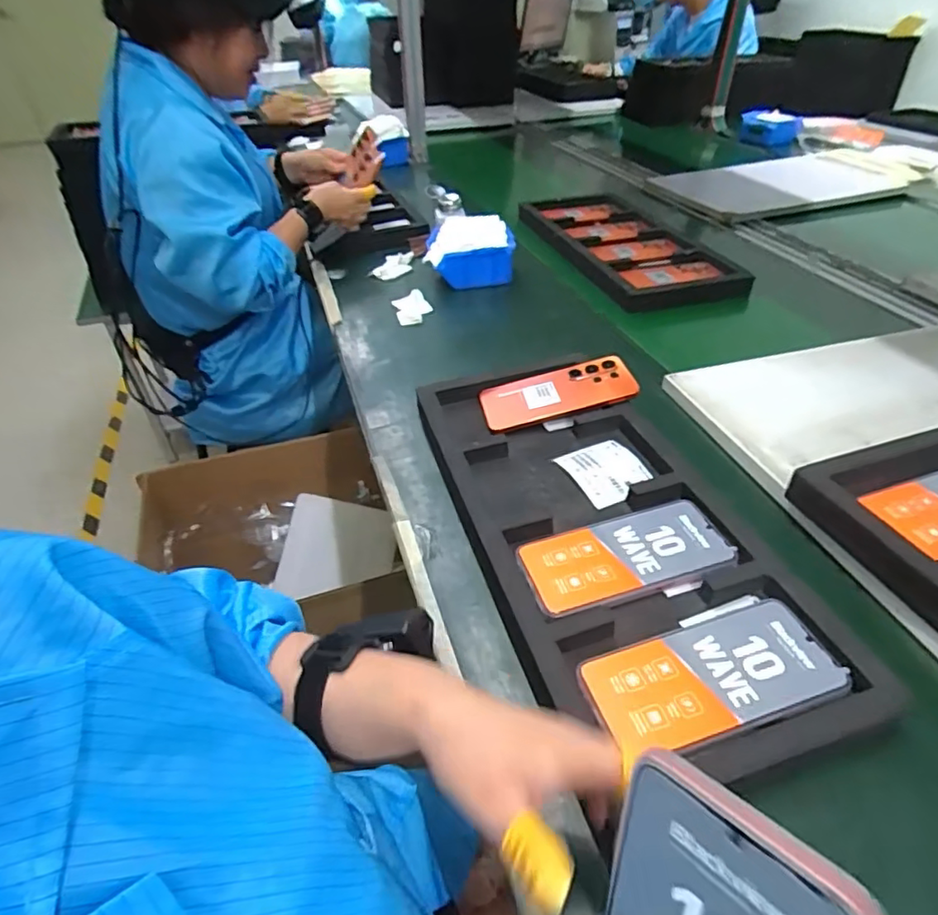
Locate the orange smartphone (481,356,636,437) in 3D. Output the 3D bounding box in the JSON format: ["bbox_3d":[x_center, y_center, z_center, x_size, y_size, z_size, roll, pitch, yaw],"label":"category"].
[{"bbox_3d":[0.100,-0.074,0.666,0.170,0.009,0.080,-17,44,-2],"label":"orange smartphone"}]

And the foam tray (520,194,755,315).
[{"bbox_3d":[0.268,-0.403,1.082,0.226,0.033,0.493,-12,41,-13],"label":"foam tray"}]

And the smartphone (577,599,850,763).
[{"bbox_3d":[0.168,0.152,0.404,0.168,0.013,0.078,-12,41,-13],"label":"smartphone"}]

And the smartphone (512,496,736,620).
[{"bbox_3d":[0.131,0.081,0.494,0.169,0.013,0.079,-11,41,-12],"label":"smartphone"}]

